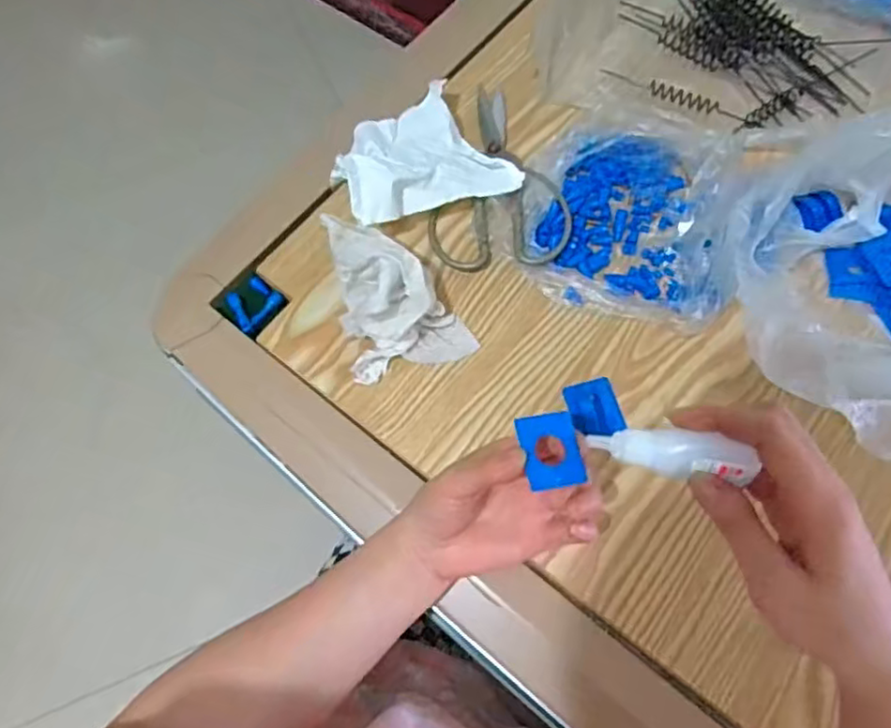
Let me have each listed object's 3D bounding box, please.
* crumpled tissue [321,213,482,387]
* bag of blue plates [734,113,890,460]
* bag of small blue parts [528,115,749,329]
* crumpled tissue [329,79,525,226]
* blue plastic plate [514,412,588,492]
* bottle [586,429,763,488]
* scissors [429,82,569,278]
[{"bbox_3d":[-0.037,-0.056,0.486,0.088,0.056,0.113,-17,69,-6],"label":"crumpled tissue"},{"bbox_3d":[0.278,-0.059,0.462,0.176,0.086,0.188,28,71,12],"label":"bag of blue plates"},{"bbox_3d":[0.142,-0.126,0.515,0.143,0.050,0.187,6,68,4],"label":"bag of small blue parts"},{"bbox_3d":[-0.028,-0.160,0.528,0.127,0.051,0.126,-31,71,-11],"label":"crumpled tissue"},{"bbox_3d":[0.057,0.045,0.363,0.030,0.006,0.038,-10,75,-2],"label":"blue plastic plate"},{"bbox_3d":[0.105,0.042,0.315,0.072,0.013,0.019,8,68,10],"label":"bottle"},{"bbox_3d":[0.056,-0.148,0.535,0.107,0.014,0.171,17,69,8],"label":"scissors"}]

